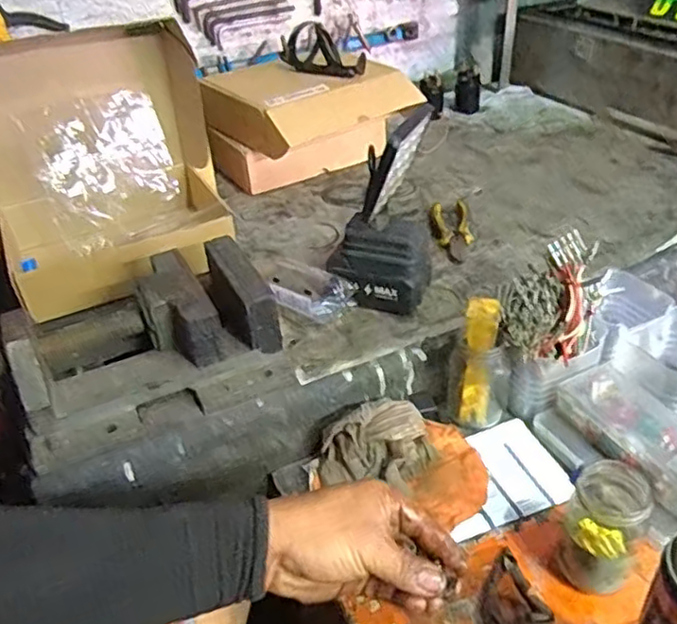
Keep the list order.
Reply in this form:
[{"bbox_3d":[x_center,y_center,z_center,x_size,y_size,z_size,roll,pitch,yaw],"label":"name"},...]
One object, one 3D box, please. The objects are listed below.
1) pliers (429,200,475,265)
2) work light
[{"bbox_3d":[0.156,-0.120,0.893,0.051,0.019,0.159,-1,36,4],"label":"pliers"},{"bbox_3d":[0.045,-0.094,0.708,0.116,0.223,0.088,-1,36,4],"label":"work light"}]

